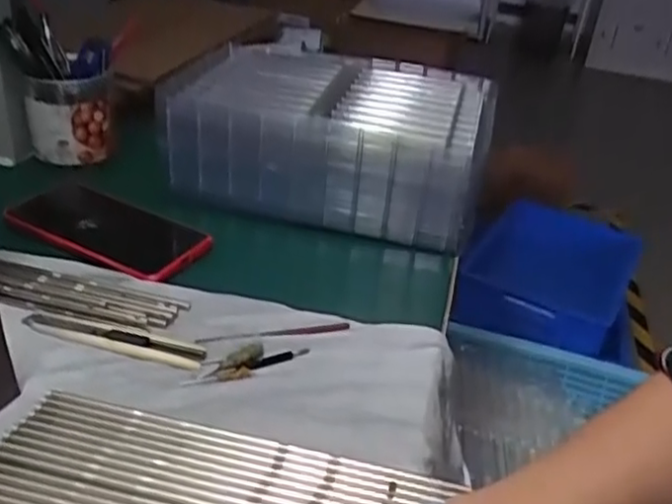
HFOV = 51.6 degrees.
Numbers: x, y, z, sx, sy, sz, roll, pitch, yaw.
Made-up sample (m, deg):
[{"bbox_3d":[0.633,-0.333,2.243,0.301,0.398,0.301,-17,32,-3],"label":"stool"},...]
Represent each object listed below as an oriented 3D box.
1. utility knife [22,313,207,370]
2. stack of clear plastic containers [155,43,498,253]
[{"bbox_3d":[-0.149,0.058,0.465,0.125,0.006,0.021,11,33,8],"label":"utility knife"},{"bbox_3d":[-0.005,-0.103,0.650,0.274,0.120,0.172,10,32,7],"label":"stack of clear plastic containers"}]

